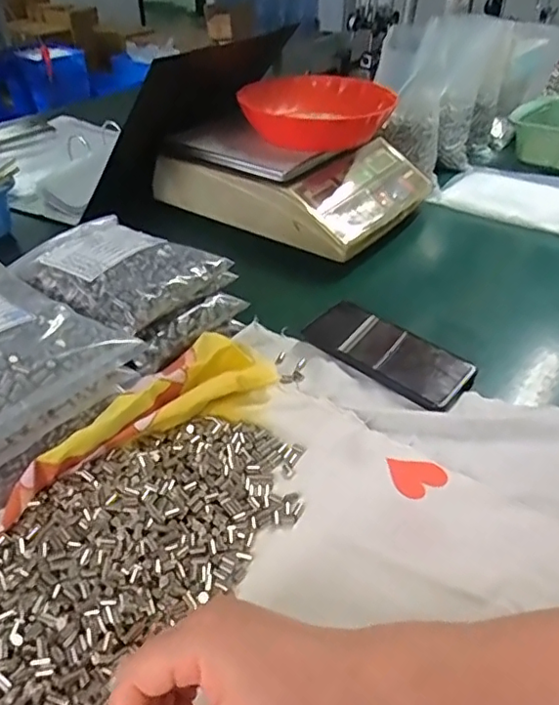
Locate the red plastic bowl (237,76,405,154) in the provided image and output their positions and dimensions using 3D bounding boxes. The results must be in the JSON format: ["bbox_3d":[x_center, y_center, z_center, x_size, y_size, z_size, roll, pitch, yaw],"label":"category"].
[{"bbox_3d":[0.061,-0.342,0.799,0.182,0.062,0.182,1,39,-1],"label":"red plastic bowl"}]

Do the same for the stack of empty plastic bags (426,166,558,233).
[{"bbox_3d":[0.387,-0.248,0.871,0.265,0.031,0.203,27,46,29],"label":"stack of empty plastic bags"}]

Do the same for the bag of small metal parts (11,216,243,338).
[{"bbox_3d":[-0.154,-0.081,0.531,0.167,0.043,0.138,27,48,22],"label":"bag of small metal parts"}]

